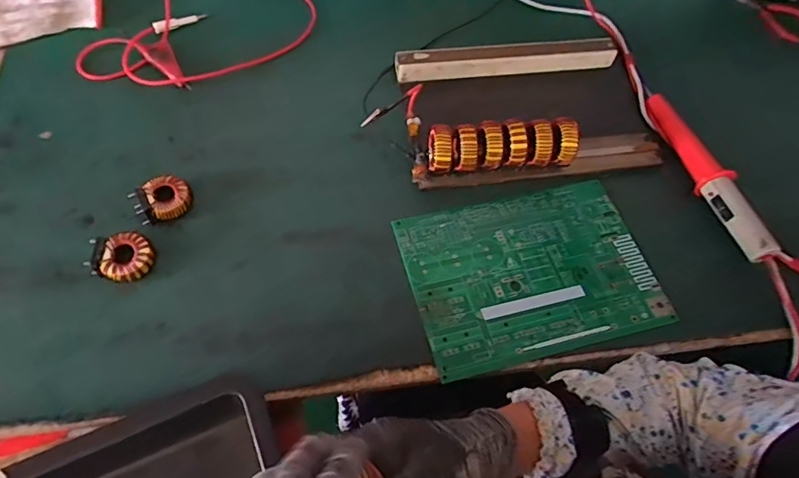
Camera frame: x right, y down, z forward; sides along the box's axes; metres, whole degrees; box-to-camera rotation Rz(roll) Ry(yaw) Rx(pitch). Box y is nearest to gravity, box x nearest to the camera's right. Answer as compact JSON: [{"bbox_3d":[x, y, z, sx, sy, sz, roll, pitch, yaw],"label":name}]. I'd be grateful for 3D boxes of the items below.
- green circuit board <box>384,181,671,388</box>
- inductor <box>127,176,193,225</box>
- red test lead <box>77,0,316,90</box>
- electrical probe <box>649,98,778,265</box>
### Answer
[{"bbox_3d":[0.136,0.032,0.517,0.250,0.007,0.183,-12,62,-9],"label":"green circuit board"},{"bbox_3d":[-0.251,-0.041,0.516,0.055,0.018,0.046,-26,65,-17],"label":"inductor"},{"bbox_3d":[-0.256,-0.281,0.655,0.206,0.029,0.295,33,63,14],"label":"red test lead"},{"bbox_3d":[0.358,-0.082,0.570,0.026,0.036,0.238,-13,62,-11],"label":"electrical probe"}]

